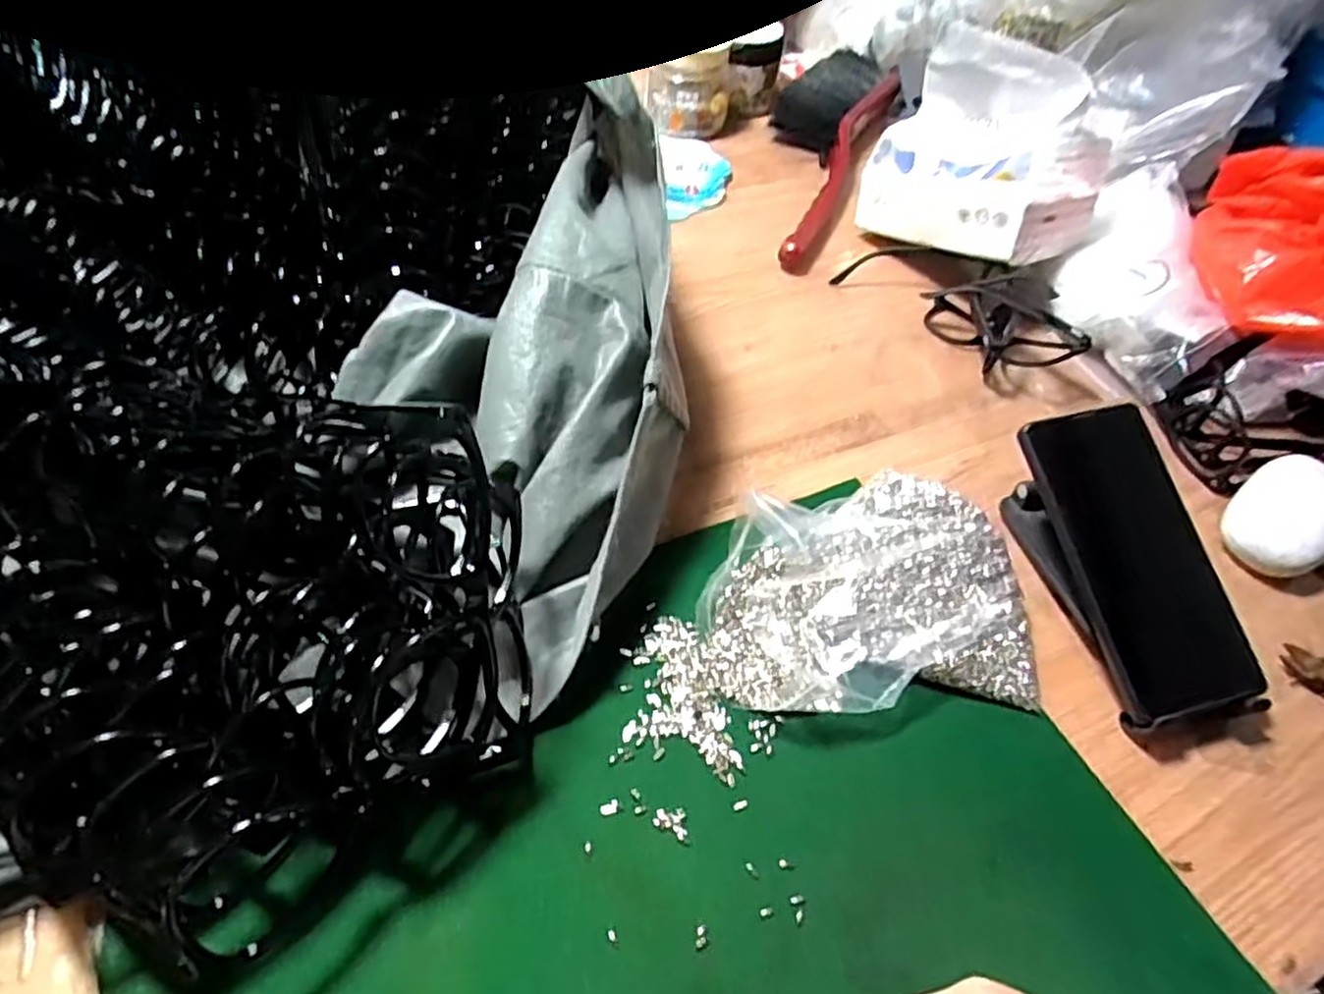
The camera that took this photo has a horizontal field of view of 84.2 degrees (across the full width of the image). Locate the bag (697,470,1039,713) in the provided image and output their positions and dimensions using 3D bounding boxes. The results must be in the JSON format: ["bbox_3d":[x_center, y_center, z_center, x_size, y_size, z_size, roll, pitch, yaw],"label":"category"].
[{"bbox_3d":[0.107,0.050,0.396,0.171,0.037,0.130,-3,52,-8],"label":"bag"}]

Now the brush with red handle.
[{"bbox_3d":[0.153,-0.358,0.726,0.106,0.040,0.412,21,53,11],"label":"brush with red handle"}]

